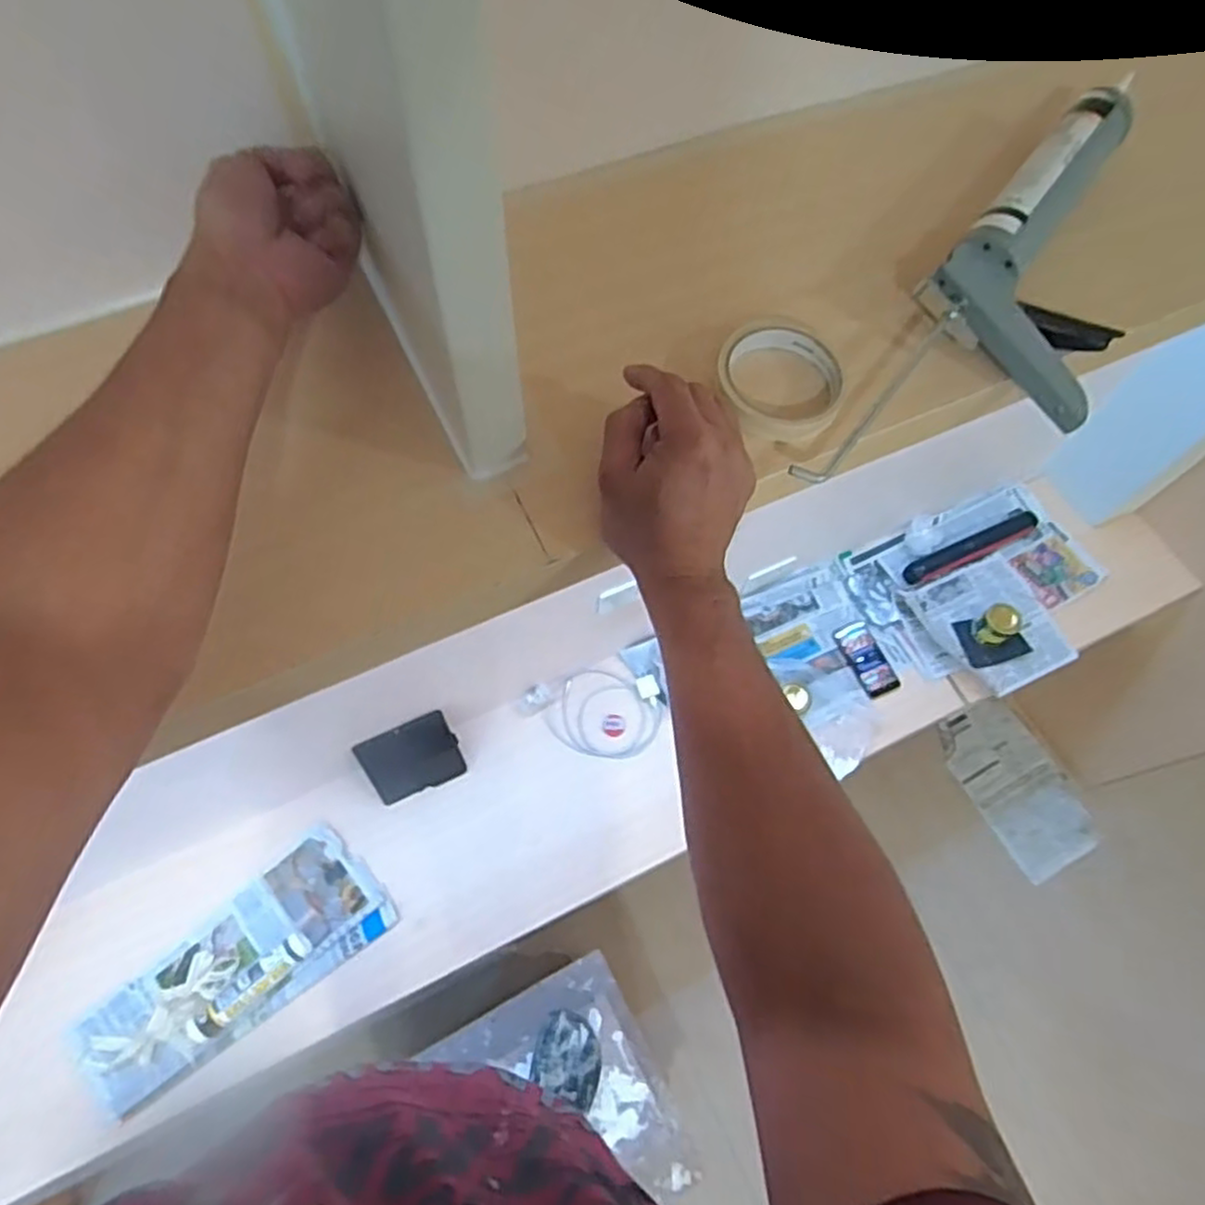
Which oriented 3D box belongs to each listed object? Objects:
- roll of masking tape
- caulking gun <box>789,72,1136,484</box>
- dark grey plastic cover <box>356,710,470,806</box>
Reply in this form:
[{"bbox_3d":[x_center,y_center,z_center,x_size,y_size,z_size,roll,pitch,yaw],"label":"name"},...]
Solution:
[{"bbox_3d":[0.127,-0.158,0.515,0.090,0.026,0.089,1,65,-2],"label":"roll of masking tape"},{"bbox_3d":[0.313,-0.221,0.533,0.144,0.056,0.461,33,68,12],"label":"caulking gun"},{"bbox_3d":[-0.374,0.309,1.450,0.177,0.017,0.150,-26,110,-12],"label":"dark grey plastic cover"}]

